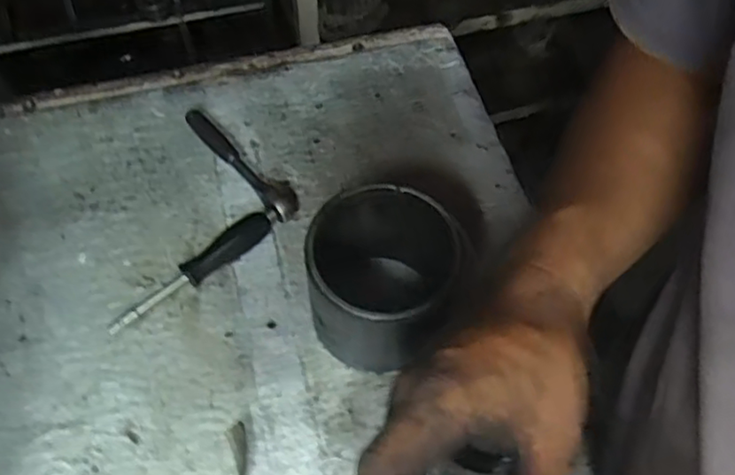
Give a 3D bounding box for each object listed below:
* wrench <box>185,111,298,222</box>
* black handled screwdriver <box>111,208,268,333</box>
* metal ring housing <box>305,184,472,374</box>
[{"bbox_3d":[-0.111,-0.074,0.590,0.035,0.035,0.143,-36,69,-20],"label":"wrench"},{"bbox_3d":[-0.147,0.027,0.543,0.151,0.020,0.027,-37,69,-21],"label":"black handled screwdriver"},{"bbox_3d":[0.012,0.027,0.497,0.104,0.119,0.125,10,61,2],"label":"metal ring housing"}]

